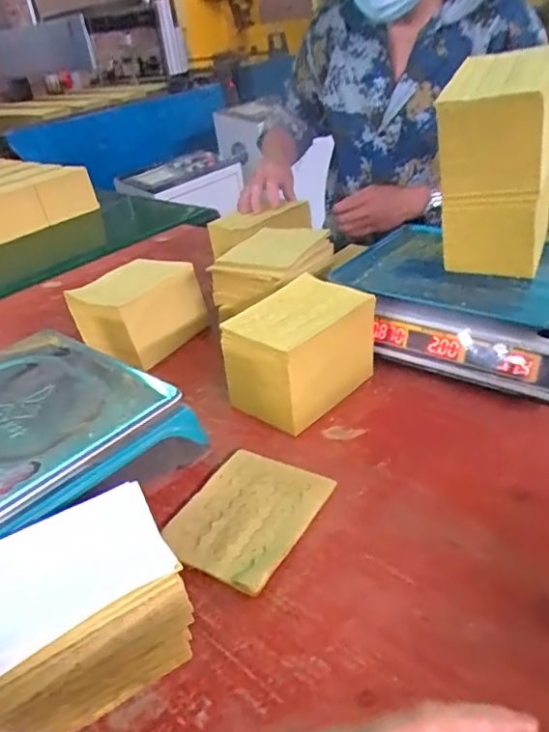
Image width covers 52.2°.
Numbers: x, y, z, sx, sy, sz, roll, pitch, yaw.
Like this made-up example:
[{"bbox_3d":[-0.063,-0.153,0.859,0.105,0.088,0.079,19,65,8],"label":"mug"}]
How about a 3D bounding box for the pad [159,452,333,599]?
[{"bbox_3d":[-0.029,0.149,0.562,0.122,0.012,0.151,13,36,30],"label":"pad"}]

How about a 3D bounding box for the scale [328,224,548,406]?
[{"bbox_3d":[0.282,-0.083,0.803,0.358,0.121,0.286,14,37,32],"label":"scale"}]

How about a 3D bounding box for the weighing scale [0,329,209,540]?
[{"bbox_3d":[-0.294,0.104,0.607,0.299,0.112,0.326,18,41,36],"label":"weighing scale"}]

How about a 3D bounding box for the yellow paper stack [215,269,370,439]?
[{"bbox_3d":[0.034,-0.017,0.706,0.122,0.127,0.167,22,41,39],"label":"yellow paper stack"}]

